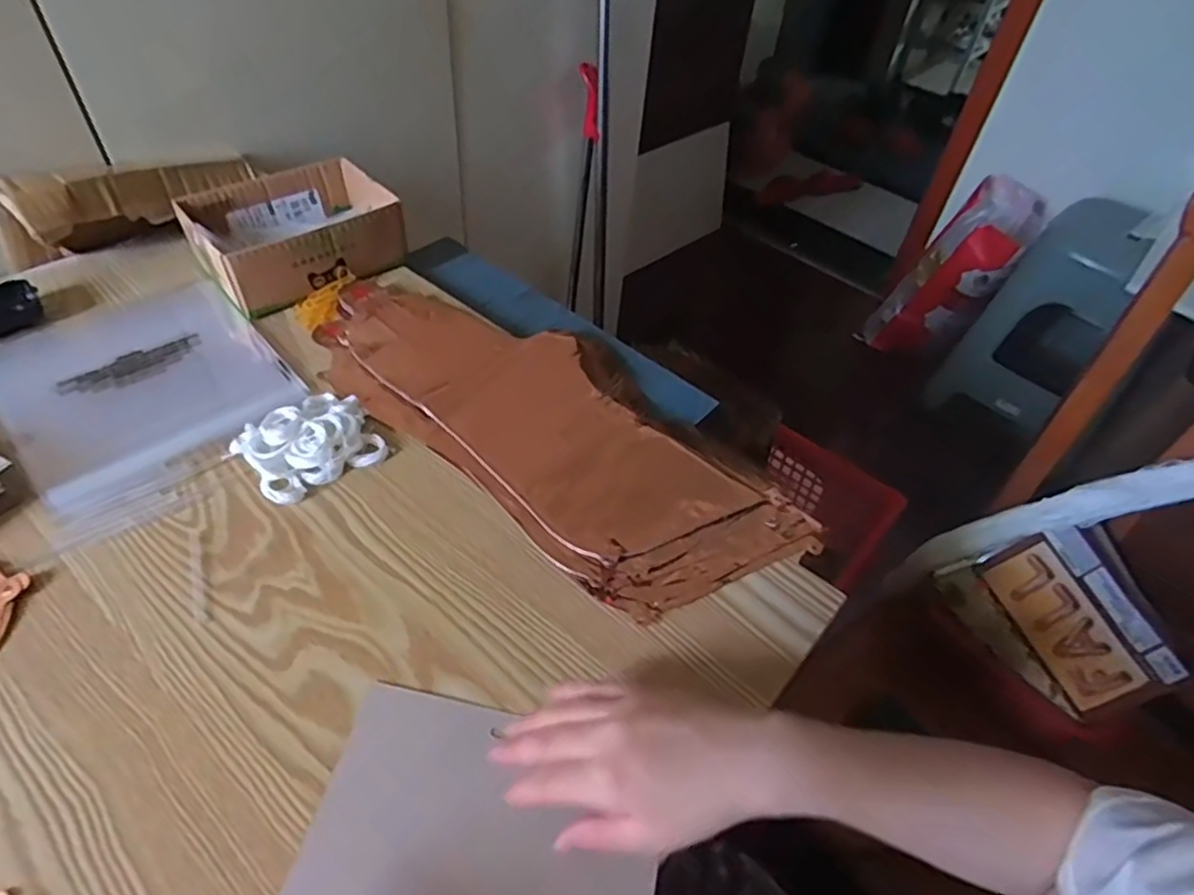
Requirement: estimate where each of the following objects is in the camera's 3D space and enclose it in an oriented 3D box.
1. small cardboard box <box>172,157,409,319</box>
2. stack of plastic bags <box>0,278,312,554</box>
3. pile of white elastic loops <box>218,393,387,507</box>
[{"bbox_3d":[-0.303,-0.214,0.703,0.178,0.070,0.139,-31,57,-29],"label":"small cardboard box"},{"bbox_3d":[-0.385,-0.056,0.589,0.206,0.010,0.262,-33,58,-30],"label":"stack of plastic bags"},{"bbox_3d":[-0.228,-0.007,0.550,0.099,0.023,0.085,-34,59,-30],"label":"pile of white elastic loops"}]

